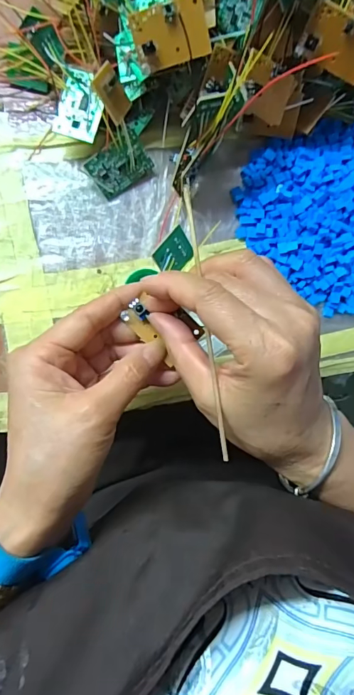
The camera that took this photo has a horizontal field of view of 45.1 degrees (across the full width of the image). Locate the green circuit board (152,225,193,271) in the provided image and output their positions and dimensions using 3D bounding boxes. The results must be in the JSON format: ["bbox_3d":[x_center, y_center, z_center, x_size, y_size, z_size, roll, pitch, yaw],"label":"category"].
[{"bbox_3d":[-0.001,-0.059,0.269,0.029,0.004,0.023,-53,130,-21],"label":"green circuit board"}]

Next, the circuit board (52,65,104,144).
[{"bbox_3d":[-0.066,-0.166,0.292,0.031,0.004,0.044,17,95,4],"label":"circuit board"}]

